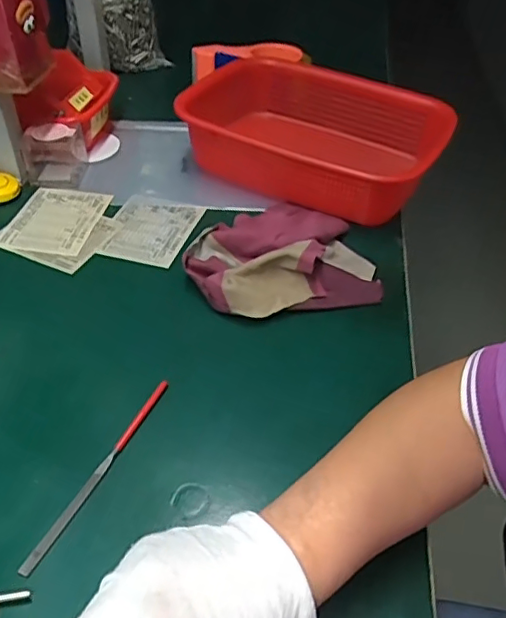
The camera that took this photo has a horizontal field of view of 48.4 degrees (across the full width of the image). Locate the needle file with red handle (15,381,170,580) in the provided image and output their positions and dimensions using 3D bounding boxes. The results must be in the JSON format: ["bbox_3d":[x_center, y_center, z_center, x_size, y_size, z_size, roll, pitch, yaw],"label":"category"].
[{"bbox_3d":[-0.103,0.107,0.386,0.008,0.006,0.158,19,46,17],"label":"needle file with red handle"}]

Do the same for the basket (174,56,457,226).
[{"bbox_3d":[0.056,-0.203,0.670,0.313,0.101,0.207,22,46,20],"label":"basket"}]

